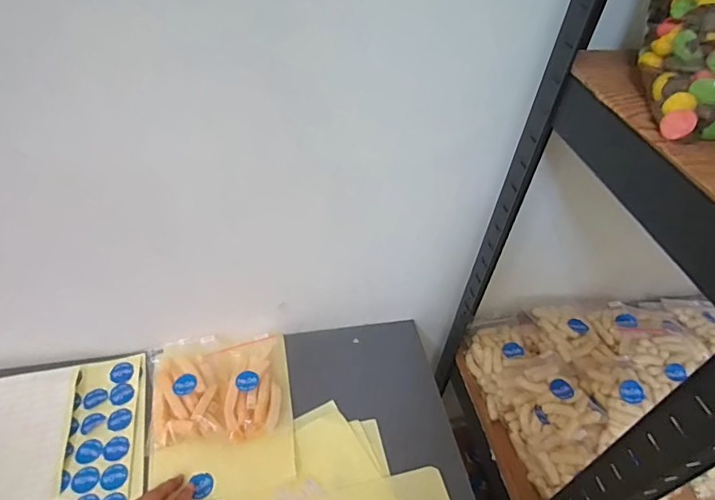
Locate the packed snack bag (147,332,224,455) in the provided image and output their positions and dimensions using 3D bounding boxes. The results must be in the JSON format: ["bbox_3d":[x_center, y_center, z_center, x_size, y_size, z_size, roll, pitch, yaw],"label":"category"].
[{"bbox_3d":[-0.218,0.170,0.585,0.087,0.032,0.141,-8,47,-12],"label":"packed snack bag"}]

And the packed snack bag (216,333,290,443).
[{"bbox_3d":[-0.130,0.168,0.594,0.082,0.032,0.140,-5,47,-9],"label":"packed snack bag"}]

